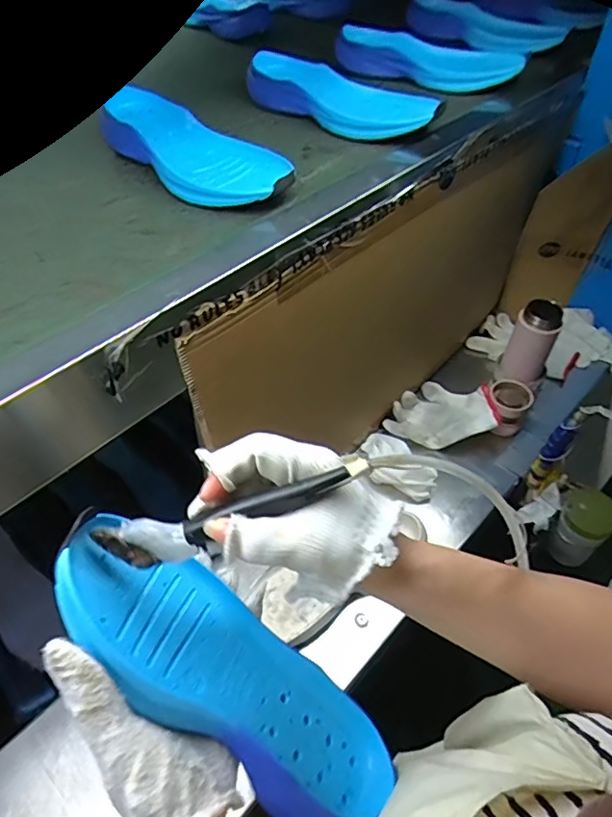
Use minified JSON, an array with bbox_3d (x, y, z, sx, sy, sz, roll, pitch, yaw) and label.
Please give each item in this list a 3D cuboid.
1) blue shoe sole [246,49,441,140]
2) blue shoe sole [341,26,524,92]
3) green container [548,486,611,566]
[{"bbox_3d":[0.037,-0.380,0.663,0.255,0.046,0.084,35,57,26],"label":"blue shoe sole"},{"bbox_3d":[0.161,-0.471,0.741,0.251,0.048,0.113,16,50,13],"label":"blue shoe sole"},{"bbox_3d":[0.436,0.189,0.868,0.079,0.126,0.081,-37,60,-27],"label":"green container"}]

